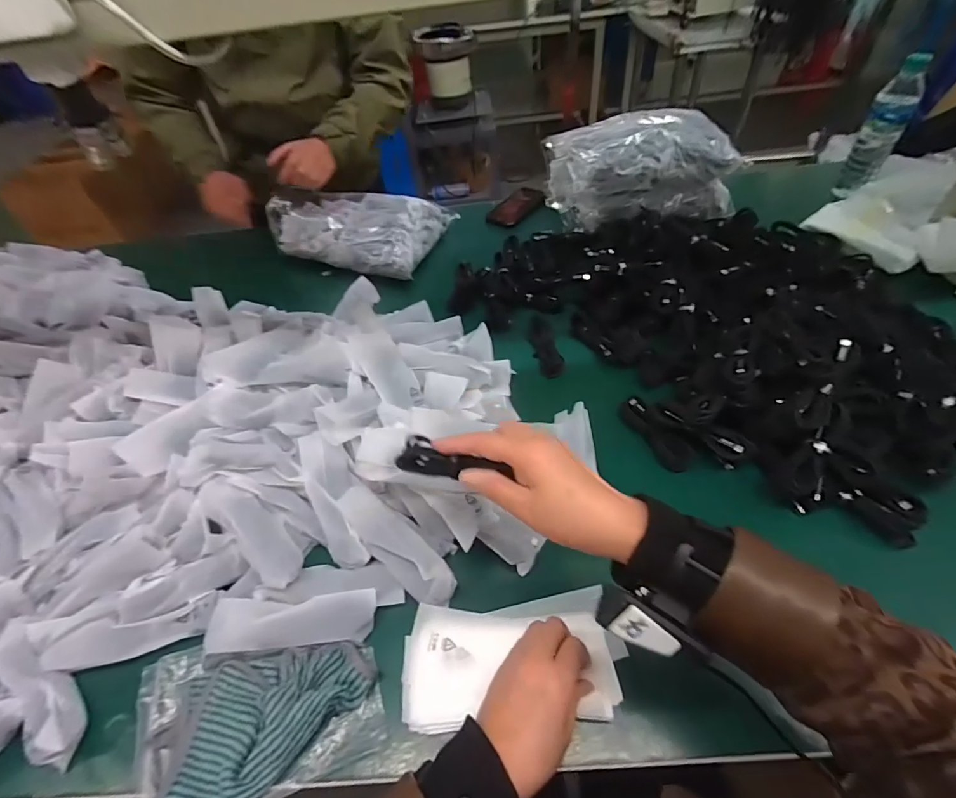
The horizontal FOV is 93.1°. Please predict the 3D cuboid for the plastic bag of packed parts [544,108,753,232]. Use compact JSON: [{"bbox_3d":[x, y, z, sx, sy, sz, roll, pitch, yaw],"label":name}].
[{"bbox_3d":[0.295,-0.433,0.838,0.316,0.160,0.160,-2,49,5],"label":"plastic bag of packed parts"}]

